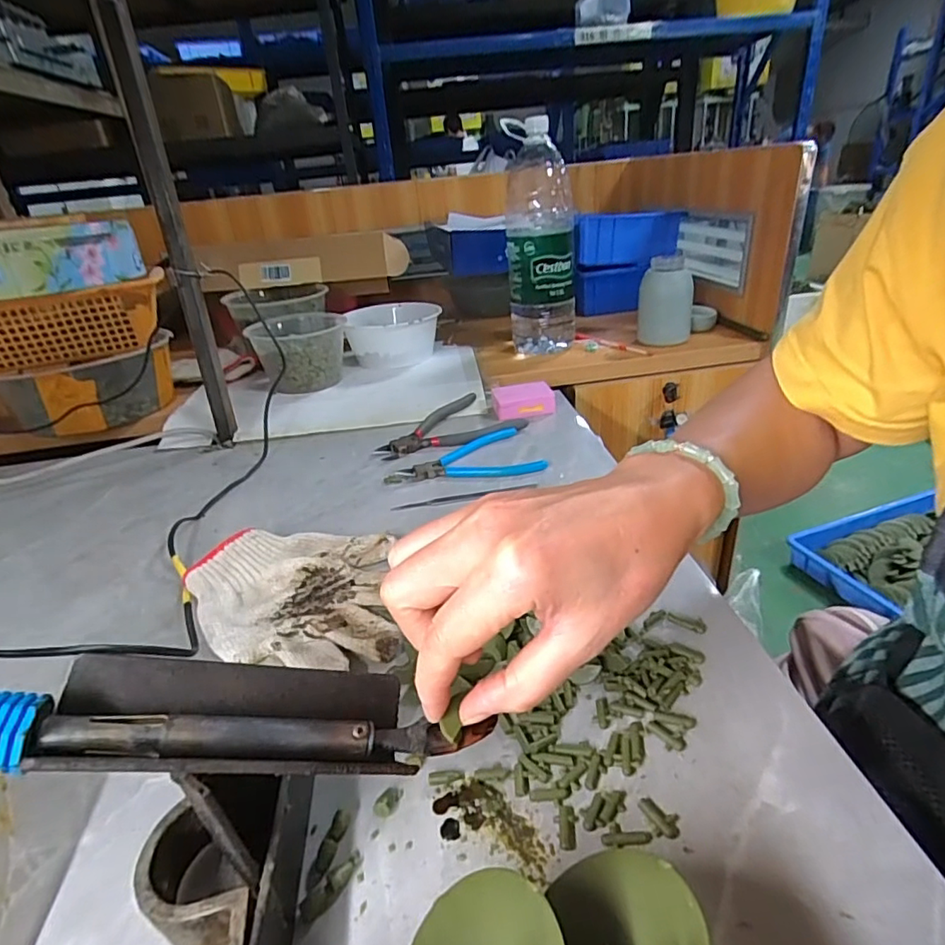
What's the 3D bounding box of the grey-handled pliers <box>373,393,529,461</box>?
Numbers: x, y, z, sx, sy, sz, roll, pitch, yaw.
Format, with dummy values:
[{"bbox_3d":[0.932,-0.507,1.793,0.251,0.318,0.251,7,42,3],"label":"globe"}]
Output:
[{"bbox_3d":[-0.036,-0.056,0.664,0.172,0.013,0.115,-18,31,-20],"label":"grey-handled pliers"}]

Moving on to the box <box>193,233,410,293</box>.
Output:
[{"bbox_3d":[-0.304,-0.377,0.977,0.376,0.082,0.075,-9,28,-8],"label":"box"}]

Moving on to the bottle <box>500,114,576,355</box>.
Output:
[{"bbox_3d":[0.104,-0.347,0.842,0.102,0.310,0.111,-4,28,3],"label":"bottle"}]

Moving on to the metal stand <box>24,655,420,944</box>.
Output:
[{"bbox_3d":[-0.082,0.139,0.216,0.120,0.116,0.112,-13,29,-11],"label":"metal stand"}]

